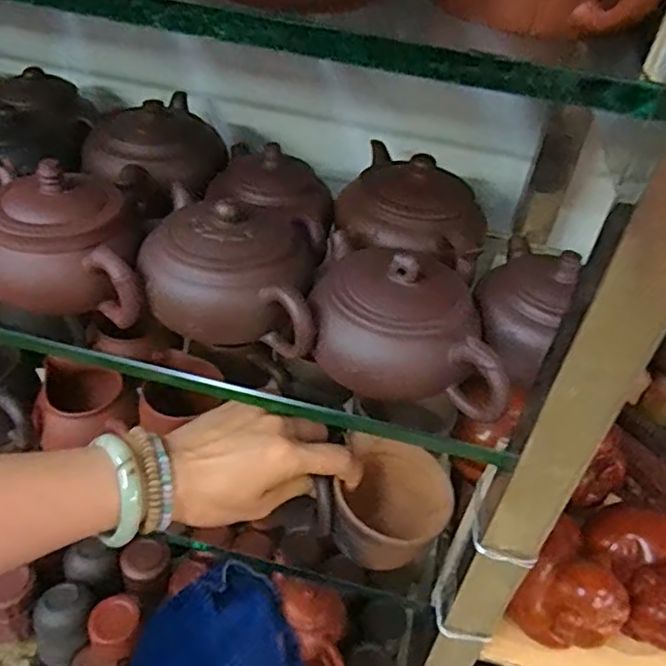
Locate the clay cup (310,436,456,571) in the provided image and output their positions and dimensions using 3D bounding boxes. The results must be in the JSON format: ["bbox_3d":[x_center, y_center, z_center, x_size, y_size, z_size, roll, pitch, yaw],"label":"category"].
[{"bbox_3d":[0.031,0.134,0.452,0.087,0.091,0.070,25,43,19],"label":"clay cup"}]

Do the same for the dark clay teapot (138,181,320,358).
[{"bbox_3d":[-0.057,-0.041,0.374,0.118,0.063,0.089,11,40,3],"label":"dark clay teapot"}]

